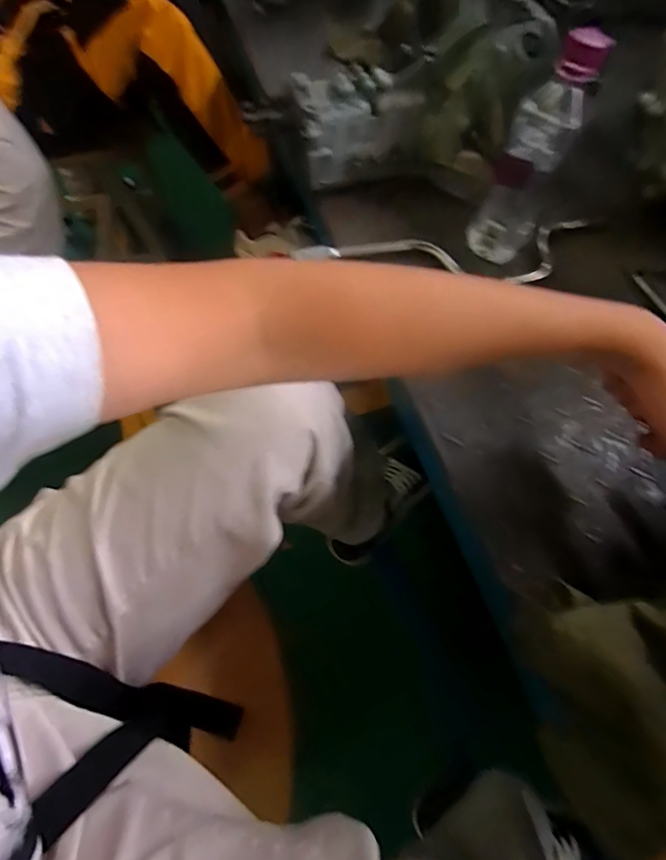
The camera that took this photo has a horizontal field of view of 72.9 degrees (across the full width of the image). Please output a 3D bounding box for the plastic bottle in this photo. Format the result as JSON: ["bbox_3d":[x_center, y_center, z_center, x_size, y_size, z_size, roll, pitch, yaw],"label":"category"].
[{"bbox_3d":[0.192,-0.261,0.445,0.055,0.202,0.052,17,63,5],"label":"plastic bottle"}]

